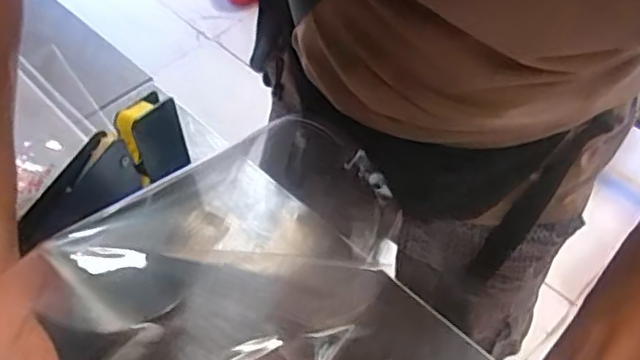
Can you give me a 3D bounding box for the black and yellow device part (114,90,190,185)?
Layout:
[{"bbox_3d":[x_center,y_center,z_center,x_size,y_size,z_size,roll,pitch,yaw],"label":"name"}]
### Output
[{"bbox_3d":[-0.120,-0.029,0.451,0.023,0.063,0.047,23,56,18],"label":"black and yellow device part"}]

